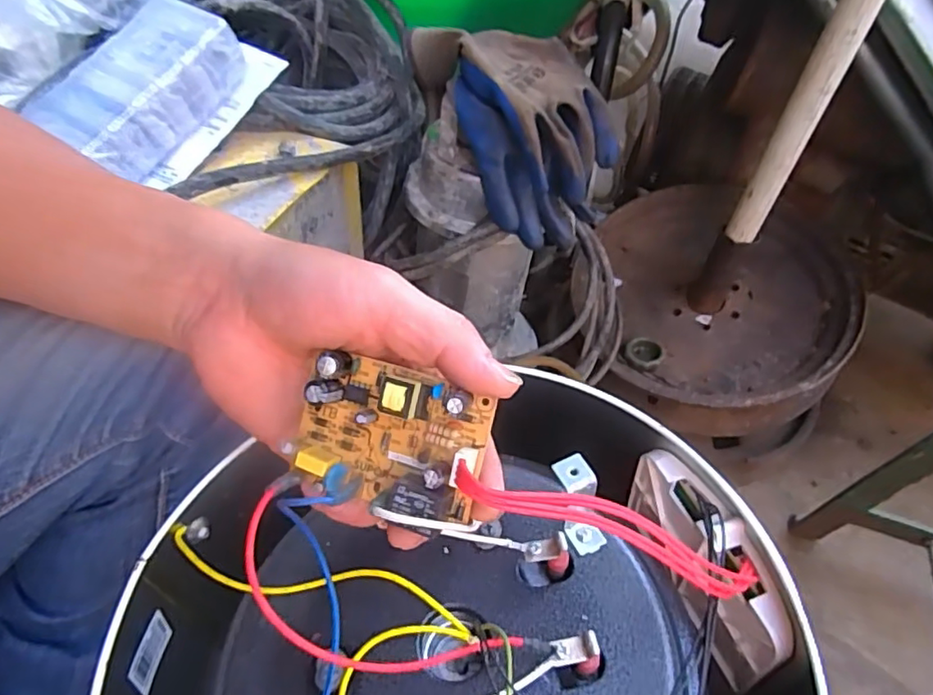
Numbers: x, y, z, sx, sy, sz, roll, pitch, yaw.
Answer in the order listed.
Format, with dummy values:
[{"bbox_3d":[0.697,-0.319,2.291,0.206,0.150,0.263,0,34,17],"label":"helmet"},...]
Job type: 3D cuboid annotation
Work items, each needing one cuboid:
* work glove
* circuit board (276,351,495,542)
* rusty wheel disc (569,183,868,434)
[{"bbox_3d":[0.032,-0.185,0.500,0.176,0.119,0.110,31,53,22],"label":"work glove"},{"bbox_3d":[-0.032,0.034,0.219,0.073,0.023,0.052,12,92,15],"label":"circuit board"},{"bbox_3d":[0.288,-0.051,0.721,0.311,0.091,0.314,19,72,20],"label":"rusty wheel disc"}]

